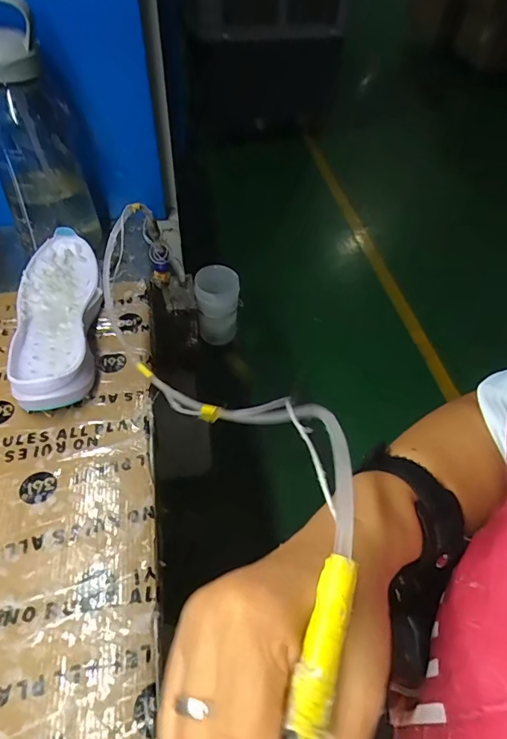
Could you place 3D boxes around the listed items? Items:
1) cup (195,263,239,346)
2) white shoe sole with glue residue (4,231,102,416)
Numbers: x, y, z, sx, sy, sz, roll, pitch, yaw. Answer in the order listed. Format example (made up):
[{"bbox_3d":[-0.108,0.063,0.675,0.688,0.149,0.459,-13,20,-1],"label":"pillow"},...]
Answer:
[{"bbox_3d":[-0.061,-0.107,0.775,0.072,0.136,0.063,2,53,-1],"label":"cup"},{"bbox_3d":[-0.243,-0.066,0.558,0.103,0.047,0.279,-10,52,-11],"label":"white shoe sole with glue residue"}]

